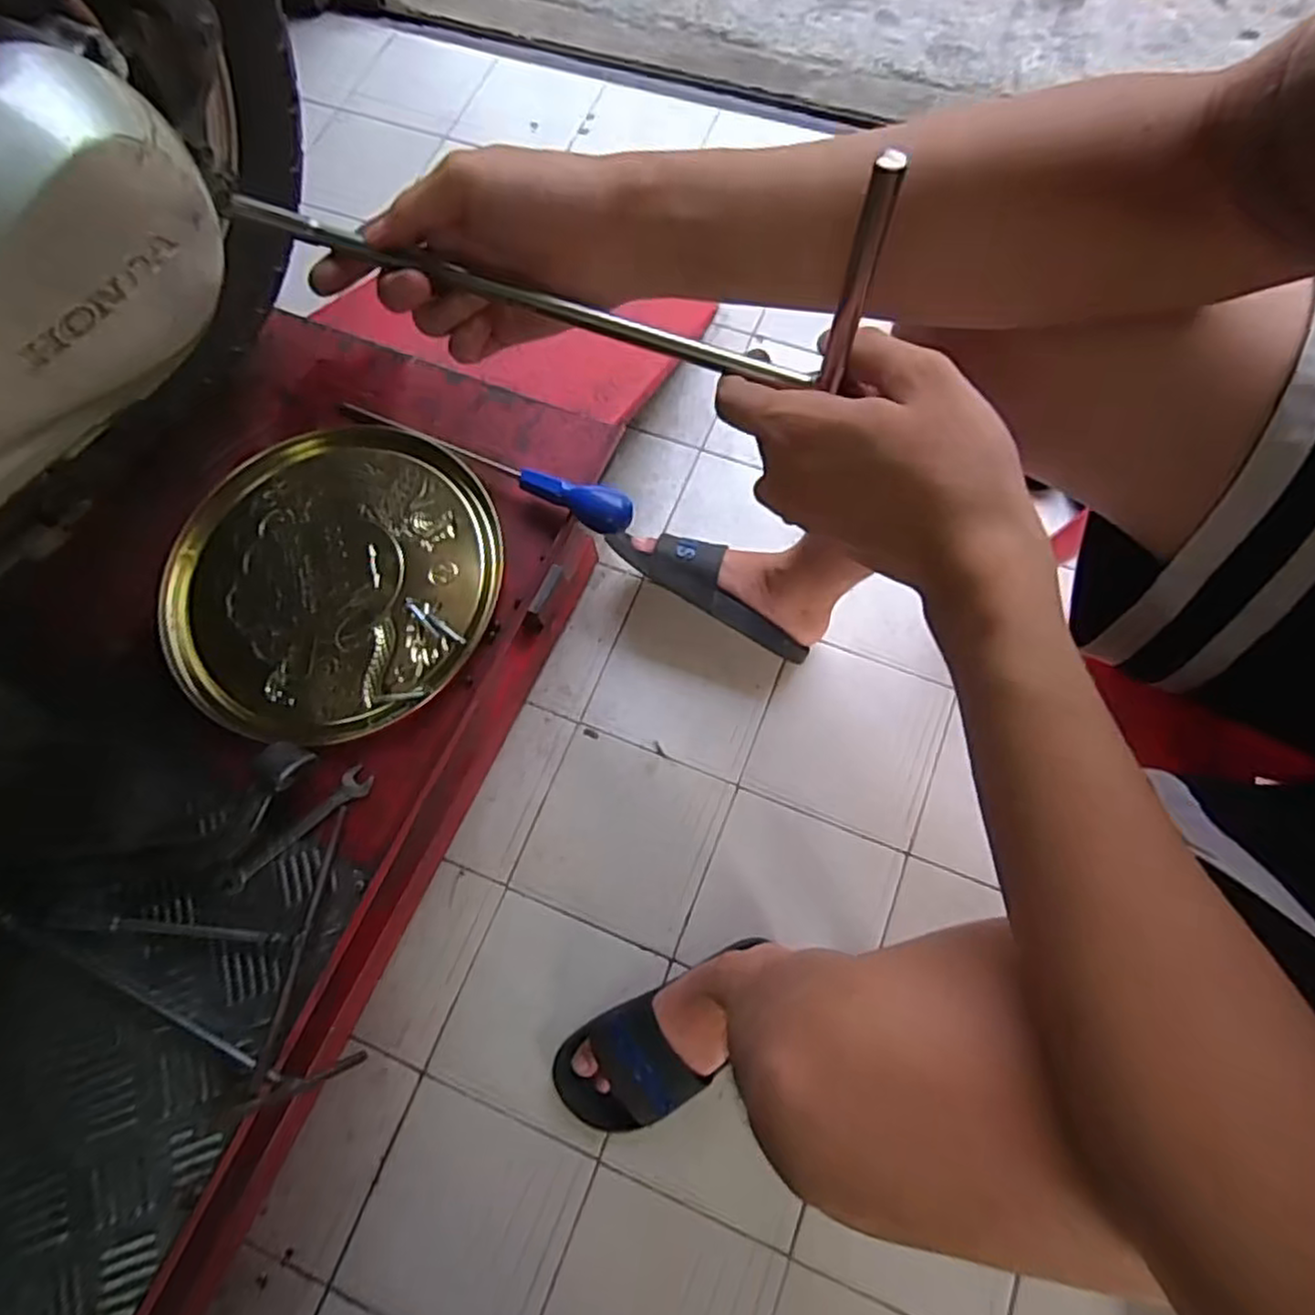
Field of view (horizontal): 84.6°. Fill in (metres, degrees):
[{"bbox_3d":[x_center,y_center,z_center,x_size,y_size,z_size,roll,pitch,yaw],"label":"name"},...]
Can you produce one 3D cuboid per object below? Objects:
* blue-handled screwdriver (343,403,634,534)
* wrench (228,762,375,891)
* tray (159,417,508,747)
[{"bbox_3d":[-0.140,-0.154,0.575,0.270,0.035,0.029,25,76,10],"label":"blue-handled screwdriver"},{"bbox_3d":[-0.250,0.123,0.508,0.021,0.005,0.117,43,80,14],"label":"wrench"},{"bbox_3d":[-0.257,-0.066,0.566,0.258,0.018,0.255,-1,73,3],"label":"tray"}]

